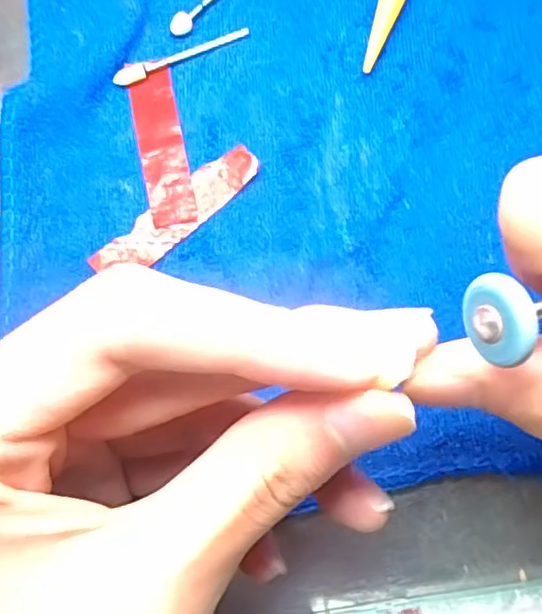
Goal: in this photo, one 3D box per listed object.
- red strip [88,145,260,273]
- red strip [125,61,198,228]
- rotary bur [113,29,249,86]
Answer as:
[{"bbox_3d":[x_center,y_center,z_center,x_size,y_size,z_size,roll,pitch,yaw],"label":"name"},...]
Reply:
[{"bbox_3d":[-0.028,-0.028,0.196,0.058,0.004,0.014,-41,77,-9],"label":"red strip"},{"bbox_3d":[-0.034,-0.052,0.201,0.014,0.004,0.056,-12,74,-2],"label":"red strip"},{"bbox_3d":[-0.029,-0.082,0.210,0.047,0.004,0.005,-23,75,-5],"label":"rotary bur"}]

